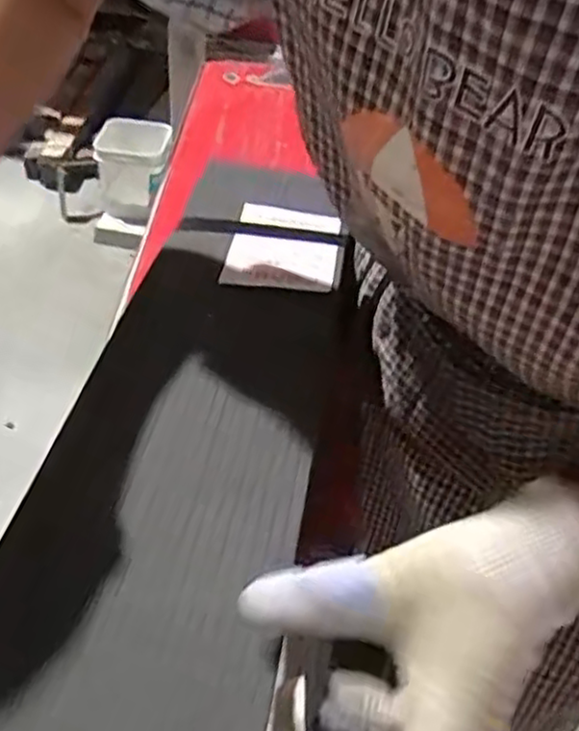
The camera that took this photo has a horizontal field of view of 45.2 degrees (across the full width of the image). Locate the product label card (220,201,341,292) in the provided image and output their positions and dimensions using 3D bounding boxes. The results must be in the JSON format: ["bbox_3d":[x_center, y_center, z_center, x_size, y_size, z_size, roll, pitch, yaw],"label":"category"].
[{"bbox_3d":[-0.003,-0.087,0.507,0.076,0.010,0.089,9,43,2],"label":"product label card"}]

